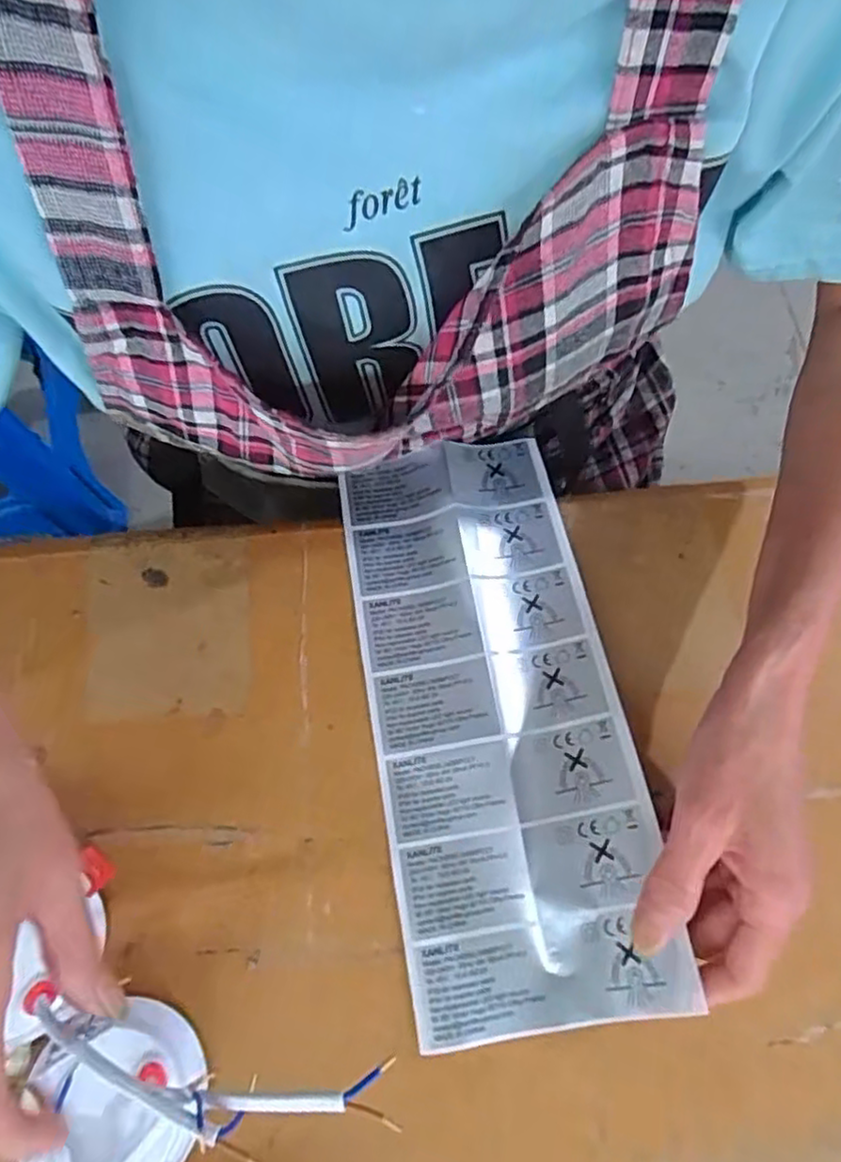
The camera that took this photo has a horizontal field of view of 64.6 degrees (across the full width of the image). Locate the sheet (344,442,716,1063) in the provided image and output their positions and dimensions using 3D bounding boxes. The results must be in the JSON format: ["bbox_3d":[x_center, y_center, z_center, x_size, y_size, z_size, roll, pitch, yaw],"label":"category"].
[{"bbox_3d":[0.034,0.059,0.338,0.120,0.018,0.290,-10,70,-1],"label":"sheet"}]

